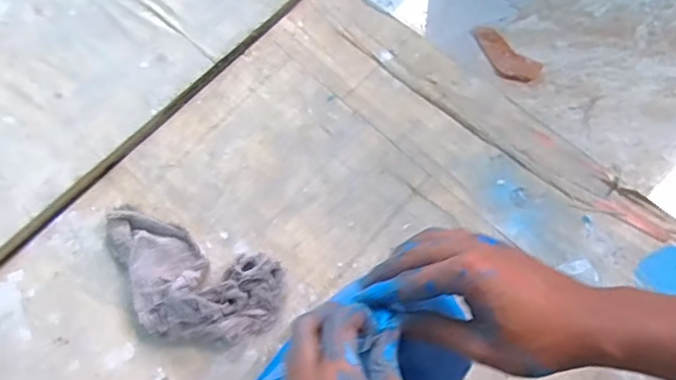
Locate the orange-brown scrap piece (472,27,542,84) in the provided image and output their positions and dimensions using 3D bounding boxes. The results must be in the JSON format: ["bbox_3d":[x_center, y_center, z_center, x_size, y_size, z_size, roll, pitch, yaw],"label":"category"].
[{"bbox_3d":[0.200,-0.168,0.733,0.100,0.012,0.044,42,78,19],"label":"orange-brown scrap piece"}]

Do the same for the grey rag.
[{"bbox_3d":[-0.147,0.083,0.559,0.184,0.027,0.097,18,71,12],"label":"grey rag"}]

